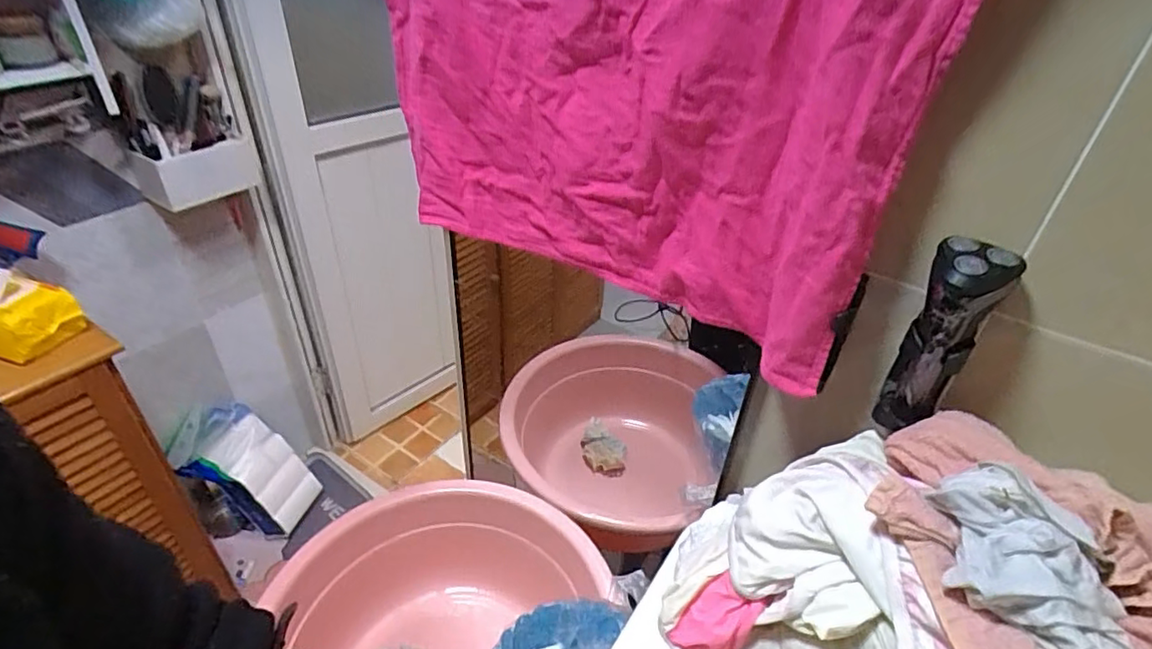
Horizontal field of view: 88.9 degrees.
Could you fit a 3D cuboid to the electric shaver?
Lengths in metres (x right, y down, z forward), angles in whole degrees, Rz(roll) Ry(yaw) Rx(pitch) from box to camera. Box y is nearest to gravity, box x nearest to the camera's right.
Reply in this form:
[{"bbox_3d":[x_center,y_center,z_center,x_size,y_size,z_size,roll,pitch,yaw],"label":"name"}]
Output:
[{"bbox_3d":[0.287,0.014,0.462,0.050,0.158,0.054,16,39,17],"label":"electric shaver"}]

